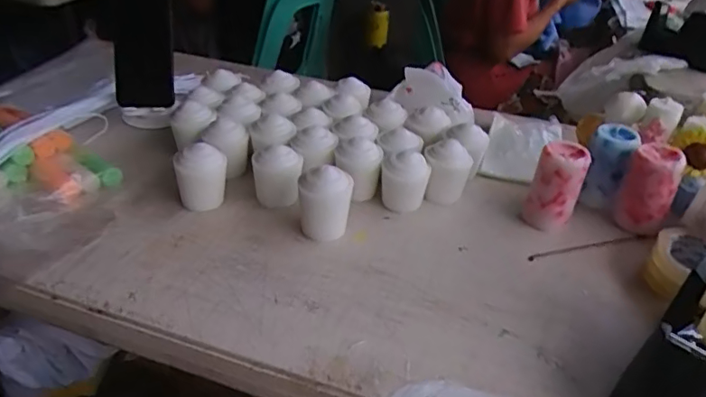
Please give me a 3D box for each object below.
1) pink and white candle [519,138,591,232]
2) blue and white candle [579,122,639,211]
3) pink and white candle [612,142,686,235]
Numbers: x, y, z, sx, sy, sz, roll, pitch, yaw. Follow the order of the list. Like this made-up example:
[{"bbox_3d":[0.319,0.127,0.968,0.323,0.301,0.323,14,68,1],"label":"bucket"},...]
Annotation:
[{"bbox_3d":[0.232,-0.015,0.615,0.054,0.091,0.053,24,41,28],"label":"pink and white candle"},{"bbox_3d":[0.304,-0.038,0.648,0.050,0.090,0.051,15,37,18],"label":"blue and white candle"},{"bbox_3d":[0.336,-0.011,0.613,0.054,0.091,0.051,21,39,25],"label":"pink and white candle"}]

